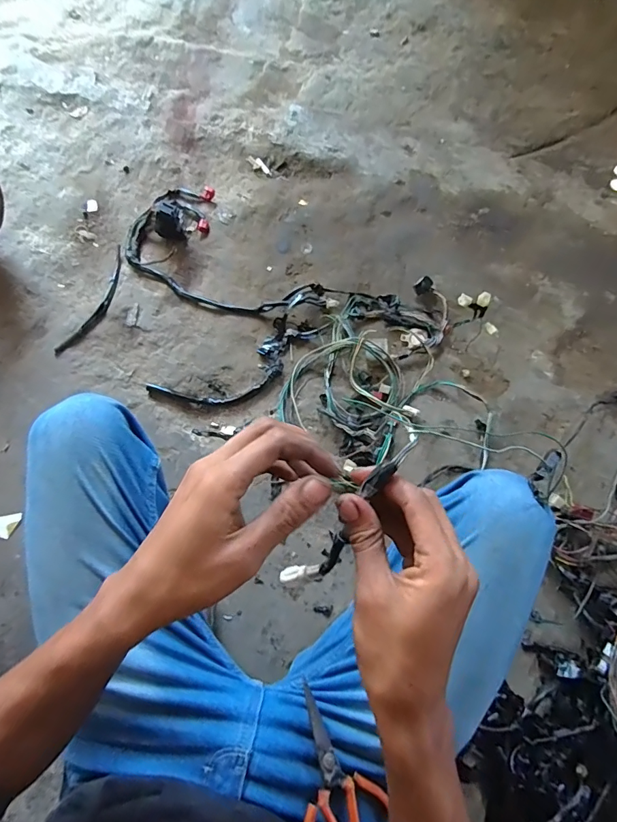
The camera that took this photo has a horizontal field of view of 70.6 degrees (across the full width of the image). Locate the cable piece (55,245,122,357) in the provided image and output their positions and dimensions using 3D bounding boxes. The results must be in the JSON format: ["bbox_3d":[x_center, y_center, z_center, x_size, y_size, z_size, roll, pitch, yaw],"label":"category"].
[{"bbox_3d":[-0.445,-0.234,0.923,0.048,0.016,0.278,17,73,7],"label":"cable piece"}]

